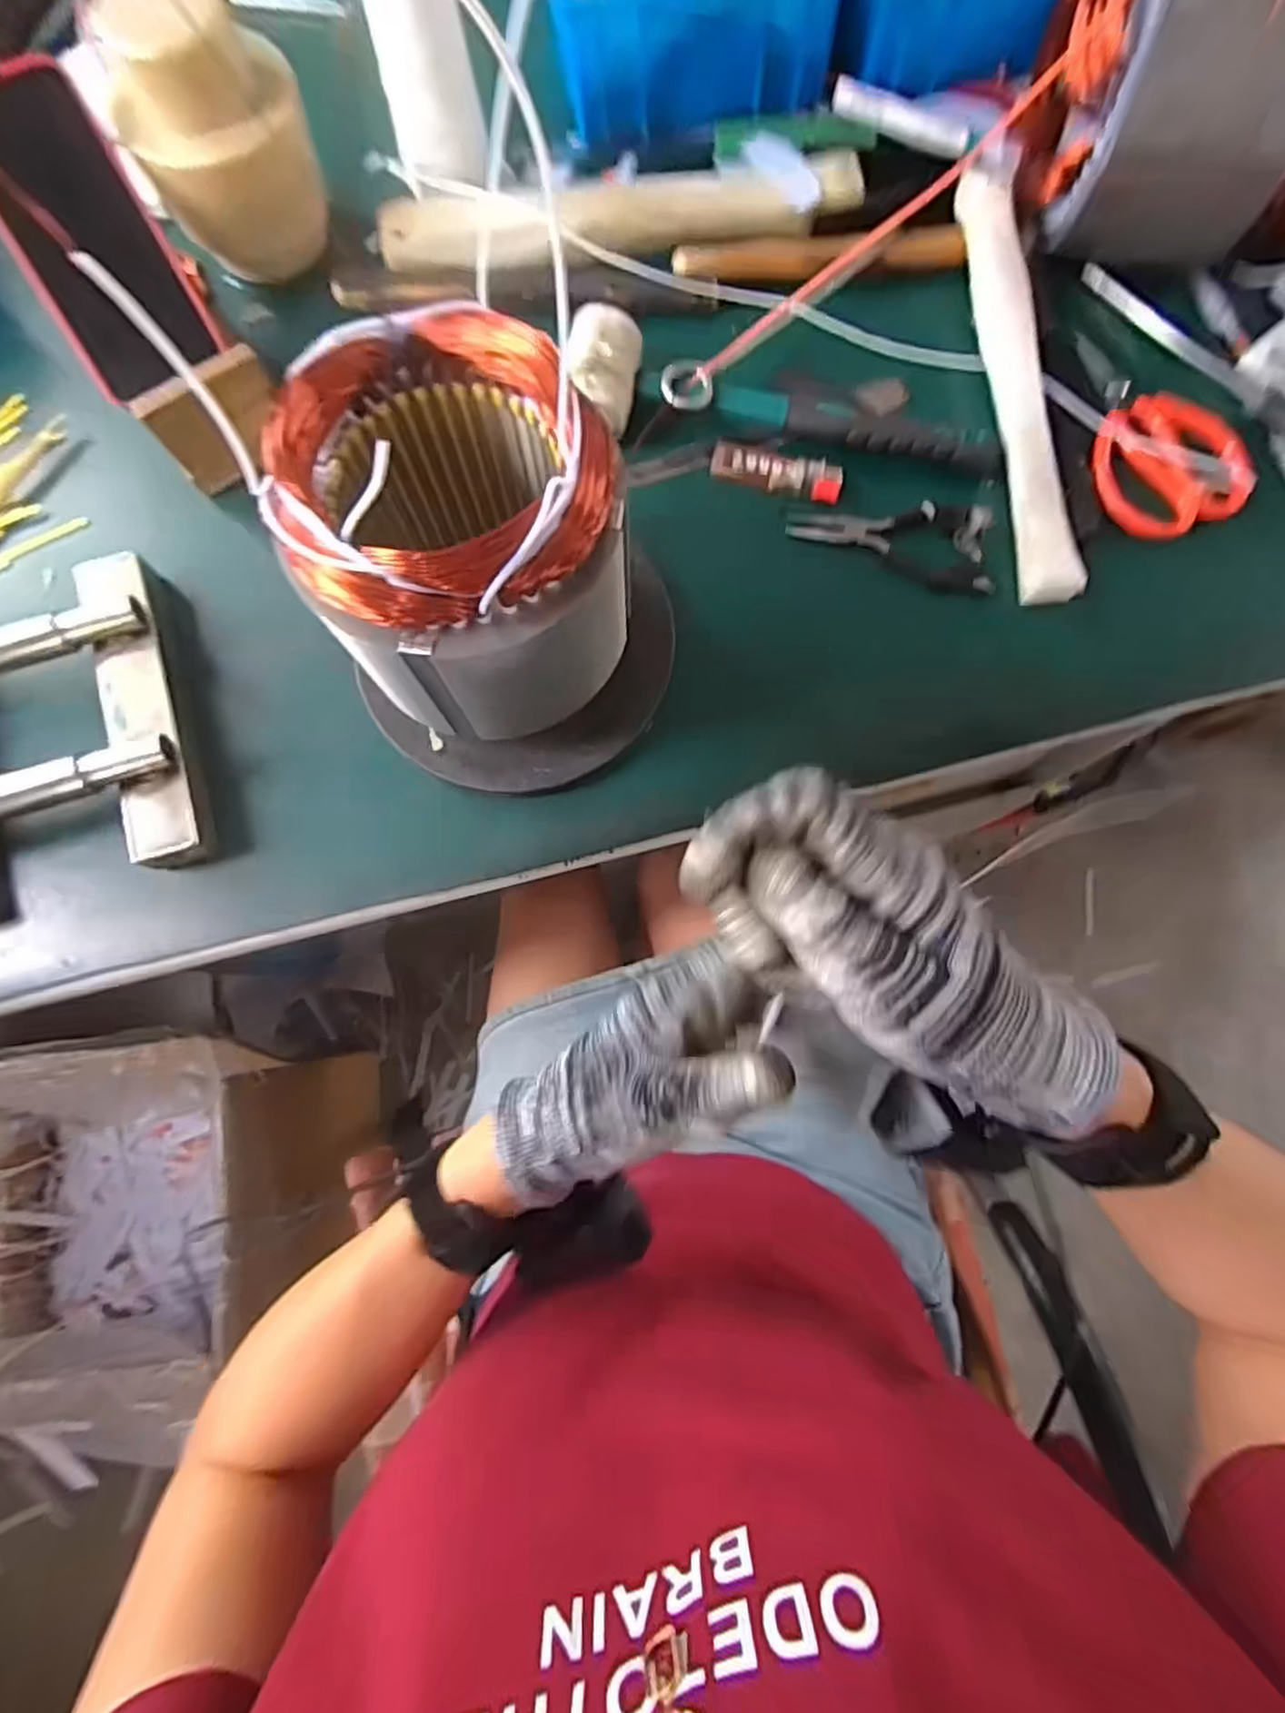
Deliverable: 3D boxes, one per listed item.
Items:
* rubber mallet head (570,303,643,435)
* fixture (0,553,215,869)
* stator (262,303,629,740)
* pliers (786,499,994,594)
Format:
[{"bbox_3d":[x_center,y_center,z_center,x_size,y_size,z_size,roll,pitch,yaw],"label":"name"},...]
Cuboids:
[{"bbox_3d":[-0.026,-0.311,0.460,0.046,0.037,0.079,9,78,1],"label":"rubber mallet head"},{"bbox_3d":[-0.369,-0.073,0.420,0.187,0.038,0.201,-17,79,-4],"label":"fixture"},{"bbox_3d":[-0.084,-0.145,0.362,0.131,0.171,0.122,0,78,-1],"label":"stator"},{"bbox_3d":[0.162,-0.205,0.462,0.129,0.007,0.057,5,78,0],"label":"pliers"}]

